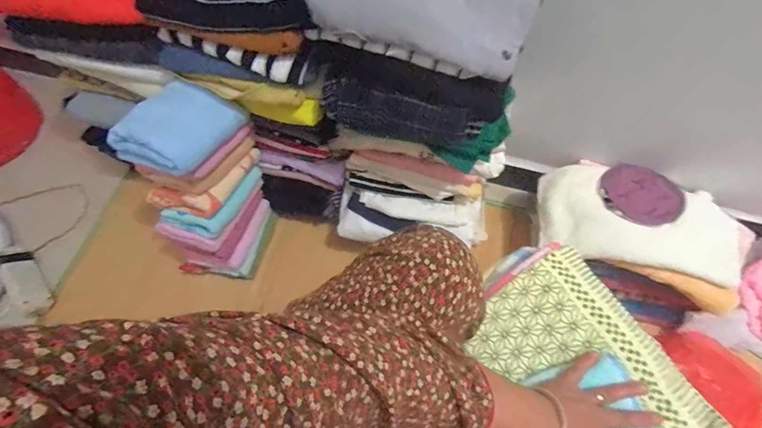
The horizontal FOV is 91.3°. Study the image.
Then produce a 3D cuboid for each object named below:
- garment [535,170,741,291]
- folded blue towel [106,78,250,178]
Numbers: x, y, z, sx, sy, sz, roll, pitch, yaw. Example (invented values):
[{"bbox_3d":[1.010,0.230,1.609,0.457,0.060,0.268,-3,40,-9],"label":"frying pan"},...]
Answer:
[{"bbox_3d":[0.483,0.011,0.698,0.346,0.068,0.190,11,70,6],"label":"garment"},{"bbox_3d":[-0.319,-0.135,0.593,0.125,0.052,0.173,41,63,-21],"label":"folded blue towel"}]

